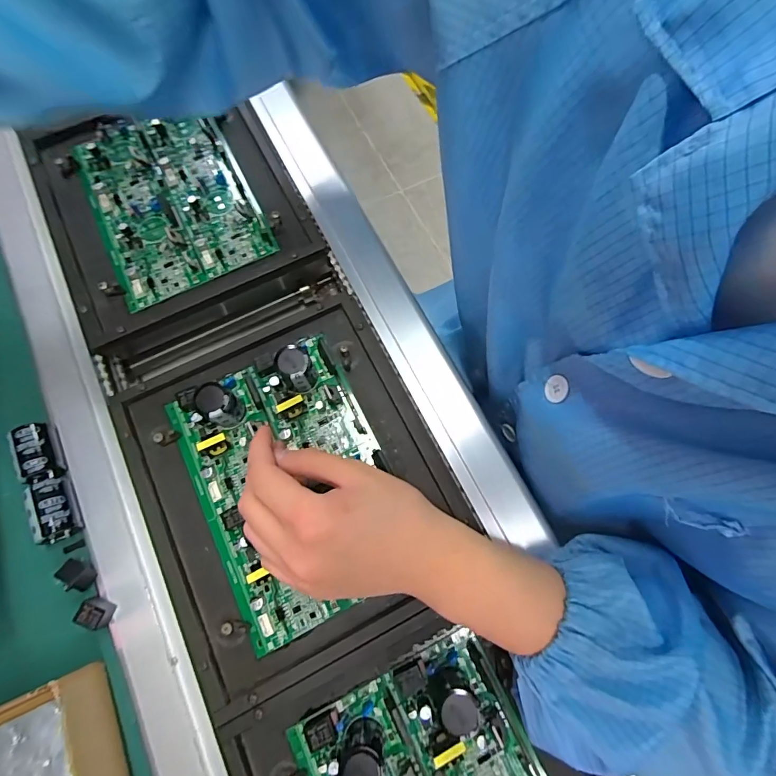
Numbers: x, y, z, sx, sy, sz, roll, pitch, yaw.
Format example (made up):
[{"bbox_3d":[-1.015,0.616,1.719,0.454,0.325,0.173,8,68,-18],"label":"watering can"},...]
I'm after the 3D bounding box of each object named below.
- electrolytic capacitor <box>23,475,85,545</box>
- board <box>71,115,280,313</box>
[{"bbox_3d":[-0.257,0.094,0.330,0.026,0.030,0.047,-23,75,-8],"label":"electrolytic capacitor"},{"bbox_3d":[-0.220,-0.193,0.428,0.149,0.018,0.201,-26,75,-9],"label":"board"}]

